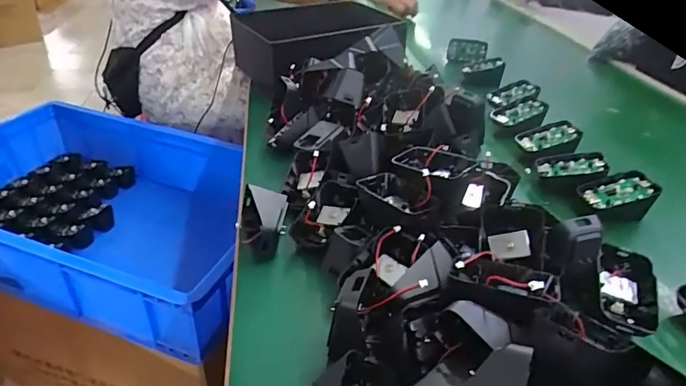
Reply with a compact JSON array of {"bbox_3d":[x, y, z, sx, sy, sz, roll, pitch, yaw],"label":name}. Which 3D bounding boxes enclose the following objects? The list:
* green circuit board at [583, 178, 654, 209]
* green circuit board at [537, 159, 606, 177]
[{"bbox_3d":[0.284,-0.001,0.486,0.066,0.008,0.032,-18,35,3],"label":"green circuit board"},{"bbox_3d":[0.253,-0.029,0.525,0.067,0.007,0.025,-5,30,21],"label":"green circuit board"}]

